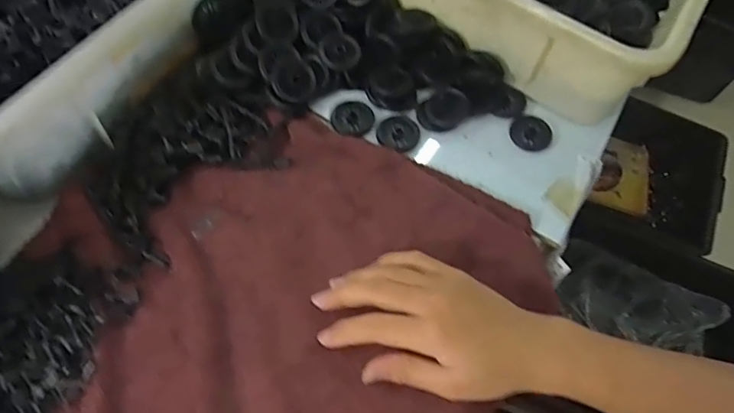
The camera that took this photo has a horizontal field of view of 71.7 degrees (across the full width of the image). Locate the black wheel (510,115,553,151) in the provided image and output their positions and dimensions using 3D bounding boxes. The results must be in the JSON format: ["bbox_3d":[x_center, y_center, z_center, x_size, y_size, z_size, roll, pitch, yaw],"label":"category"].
[{"bbox_3d":[0.146,-0.066,0.450,0.037,0.004,0.034,3,61,-5],"label":"black wheel"}]

